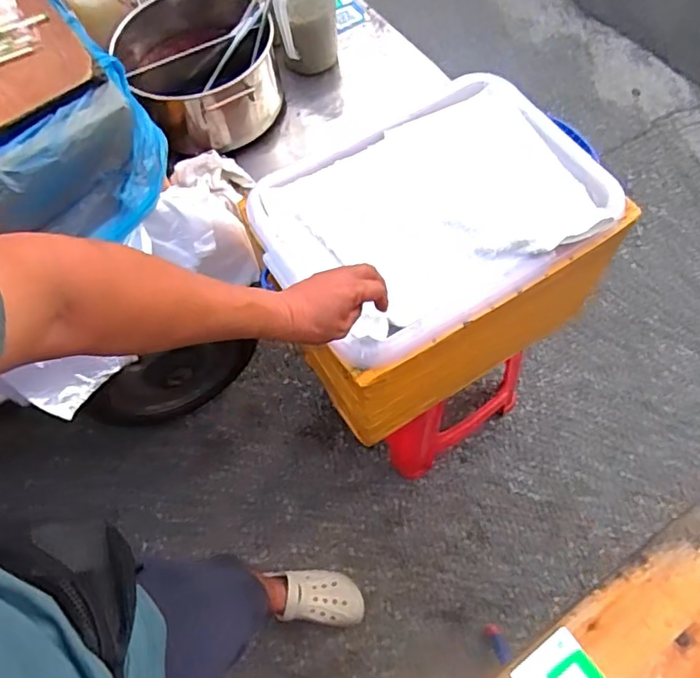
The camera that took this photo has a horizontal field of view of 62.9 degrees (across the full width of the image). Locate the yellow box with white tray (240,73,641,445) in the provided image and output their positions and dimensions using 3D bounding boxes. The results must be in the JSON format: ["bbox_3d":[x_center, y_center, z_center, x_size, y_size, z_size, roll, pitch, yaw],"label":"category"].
[{"bbox_3d":[0.133,-0.140,0.964,0.494,0.280,0.367,-28,65,-11],"label":"yellow box with white tray"}]

